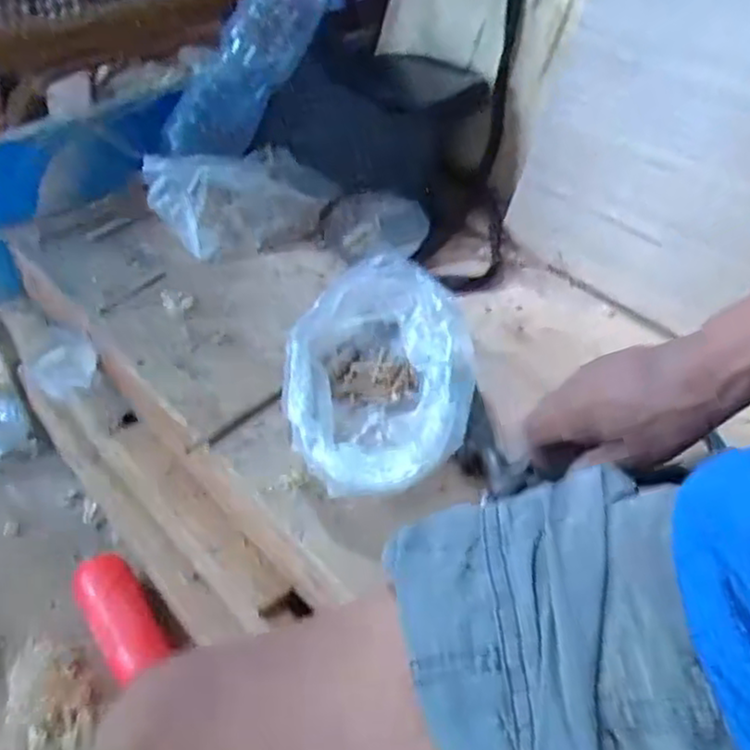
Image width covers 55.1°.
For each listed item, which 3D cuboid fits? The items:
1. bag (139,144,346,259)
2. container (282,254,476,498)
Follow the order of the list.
[{"bbox_3d":[-0.119,-0.167,0.674,0.172,0.059,0.089,-14,47,-16],"label":"bag"},{"bbox_3d":[0.002,0.004,0.507,0.124,0.067,0.178,4,45,1],"label":"container"}]

